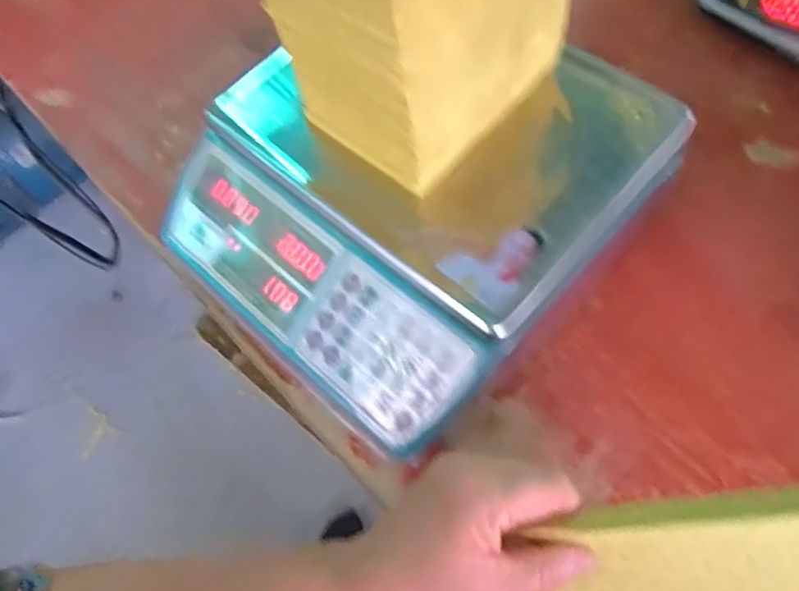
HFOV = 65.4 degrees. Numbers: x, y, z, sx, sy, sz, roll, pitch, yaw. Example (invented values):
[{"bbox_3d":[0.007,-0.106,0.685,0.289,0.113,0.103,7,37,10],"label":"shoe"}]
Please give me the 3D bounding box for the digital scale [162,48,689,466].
[{"bbox_3d":[0.003,-0.087,0.485,0.316,0.098,0.310,39,72,19],"label":"digital scale"}]

